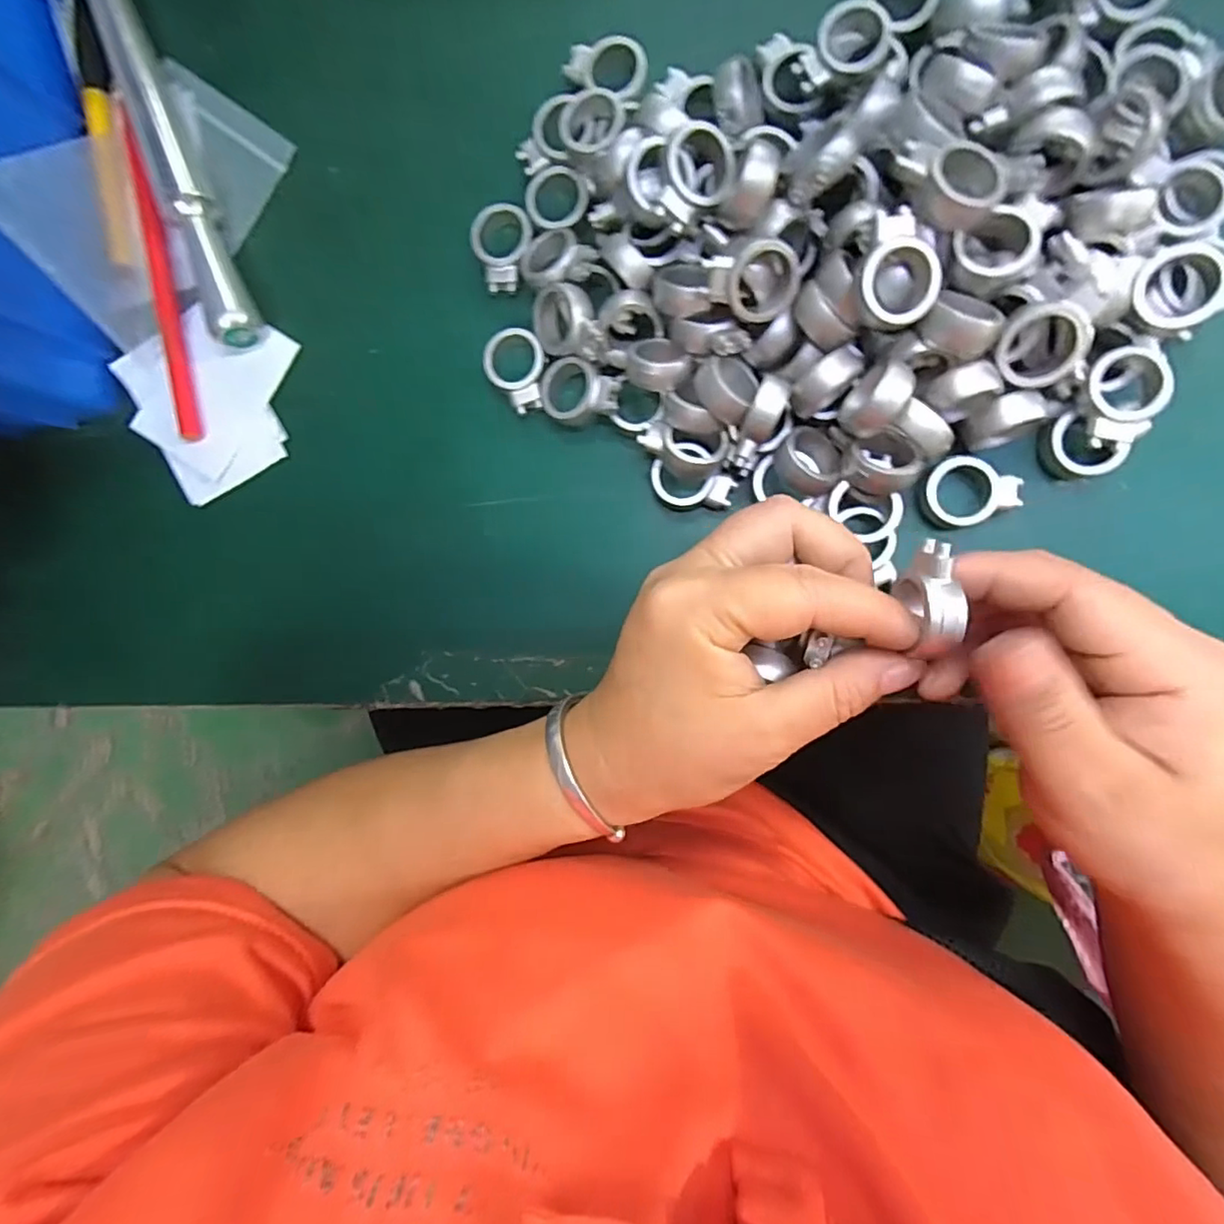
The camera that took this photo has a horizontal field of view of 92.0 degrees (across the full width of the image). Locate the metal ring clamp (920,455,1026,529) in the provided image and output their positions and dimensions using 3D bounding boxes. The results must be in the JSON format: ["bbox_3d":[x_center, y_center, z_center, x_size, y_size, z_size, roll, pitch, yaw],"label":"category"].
[{"bbox_3d":[0.136,-0.046,0.227,0.036,0.011,0.026,-6,92,9],"label":"metal ring clamp"}]

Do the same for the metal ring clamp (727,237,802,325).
[{"bbox_3d":[0.053,-0.115,0.207,0.024,0.012,0.024,12,95,7],"label":"metal ring clamp"}]

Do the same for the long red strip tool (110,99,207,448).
[{"bbox_3d":[-0.205,-0.152,0.268,0.013,0.011,0.147,-7,92,9],"label":"long red strip tool"}]

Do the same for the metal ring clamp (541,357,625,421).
[{"bbox_3d":[-0.013,-0.090,0.245,0.035,0.018,0.023,17,96,7],"label":"metal ring clamp"}]

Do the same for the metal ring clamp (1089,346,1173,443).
[{"bbox_3d":[0.180,-0.076,0.210,0.025,0.013,0.031,-12,91,9],"label":"metal ring clamp"}]

